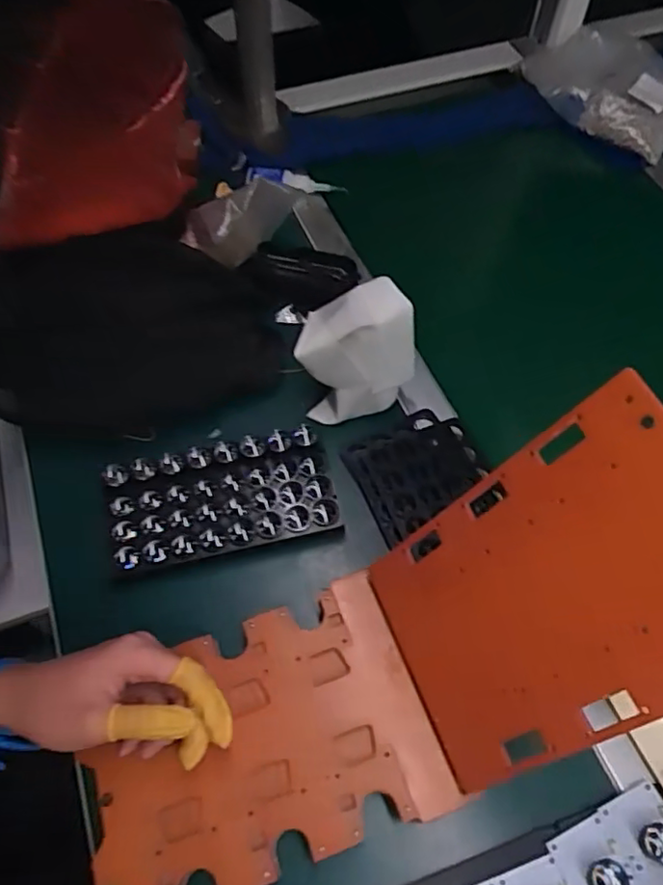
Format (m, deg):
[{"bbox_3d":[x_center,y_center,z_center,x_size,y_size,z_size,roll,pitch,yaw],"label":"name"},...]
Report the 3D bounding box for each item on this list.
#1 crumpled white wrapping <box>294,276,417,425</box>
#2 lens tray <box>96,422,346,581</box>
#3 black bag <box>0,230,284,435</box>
[{"bbox_3d":[0.021,-0.081,0.552,0.101,0.113,0.067,-7,60,-3],"label":"crumpled white wrapping"},{"bbox_3d":[-0.094,0.049,0.525,0.187,0.033,0.094,-13,60,-6],"label":"lens tray"},{"bbox_3d":[-0.210,-0.120,0.609,0.292,0.044,0.212,-10,60,-5],"label":"black bag"}]

